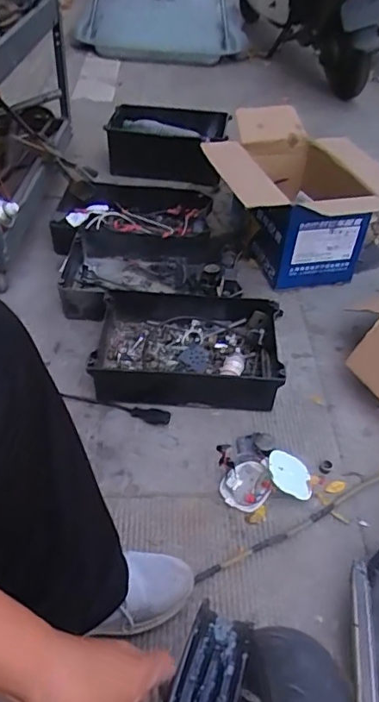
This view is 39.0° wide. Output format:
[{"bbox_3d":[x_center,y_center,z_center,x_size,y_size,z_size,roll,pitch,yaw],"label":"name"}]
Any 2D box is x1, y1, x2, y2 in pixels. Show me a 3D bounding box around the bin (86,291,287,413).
[{"bbox_3d":[-0.002,-0.014,0.984,0.324,0.087,0.239,4,44,-3],"label":"bin"}]

